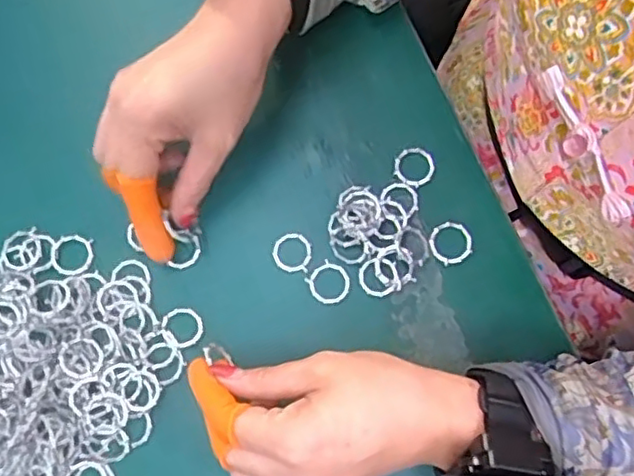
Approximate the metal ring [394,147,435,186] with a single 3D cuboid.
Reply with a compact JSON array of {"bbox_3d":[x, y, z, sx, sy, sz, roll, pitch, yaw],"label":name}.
[{"bbox_3d":[0.059,-0.043,0.382,0.024,0.004,0.024,0,78,1],"label":"metal ring"}]

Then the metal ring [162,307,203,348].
[{"bbox_3d":[-0.077,0.051,0.367,0.022,0.004,0.023,0,78,1],"label":"metal ring"}]

